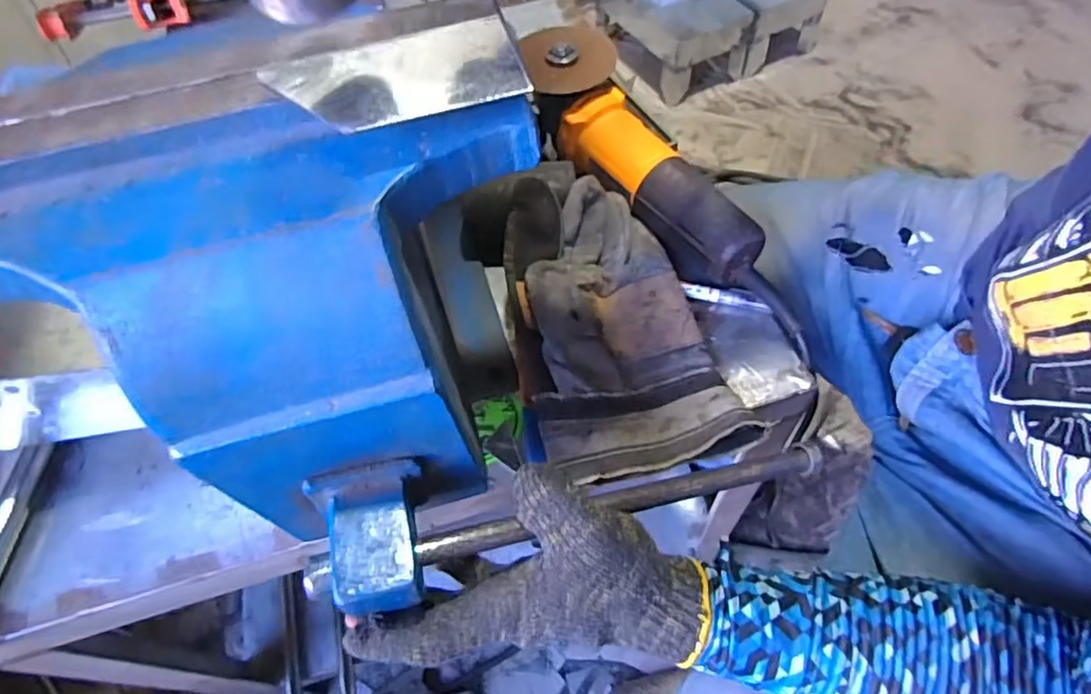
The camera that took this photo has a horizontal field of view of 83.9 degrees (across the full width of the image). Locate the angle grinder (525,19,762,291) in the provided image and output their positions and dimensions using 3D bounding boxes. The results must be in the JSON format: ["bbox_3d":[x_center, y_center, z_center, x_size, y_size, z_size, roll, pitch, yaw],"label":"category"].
[{"bbox_3d":[0.068,-0.167,0.520,0.095,0.085,0.281,-24,58,-12],"label":"angle grinder"}]

